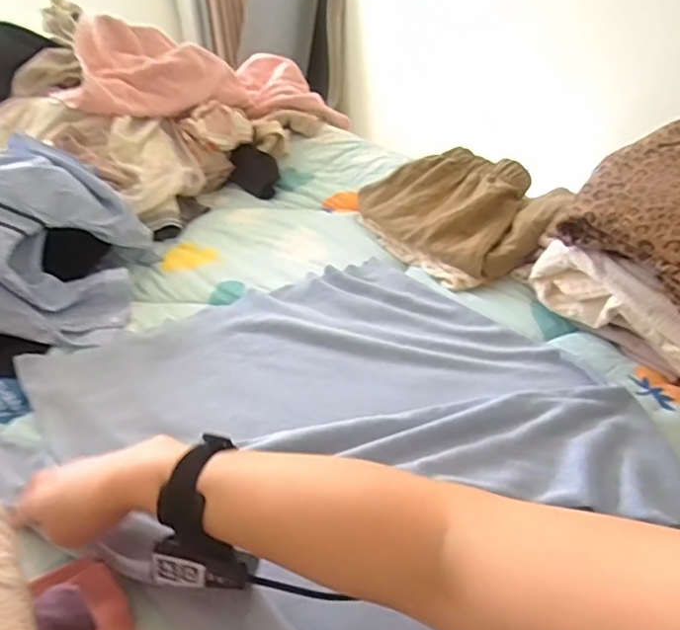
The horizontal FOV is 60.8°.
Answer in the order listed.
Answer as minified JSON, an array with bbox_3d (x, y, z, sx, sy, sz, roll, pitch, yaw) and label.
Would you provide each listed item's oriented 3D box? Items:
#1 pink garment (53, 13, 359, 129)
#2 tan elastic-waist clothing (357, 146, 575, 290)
[{"bbox_3d":[-0.258,-0.472,1.140,0.545,0.151,0.272,-14,33,-42],"label":"pink garment"},{"bbox_3d":[0.175,-0.157,0.853,0.209,0.091,0.290,-14,36,-16],"label":"tan elastic-waist clothing"}]

